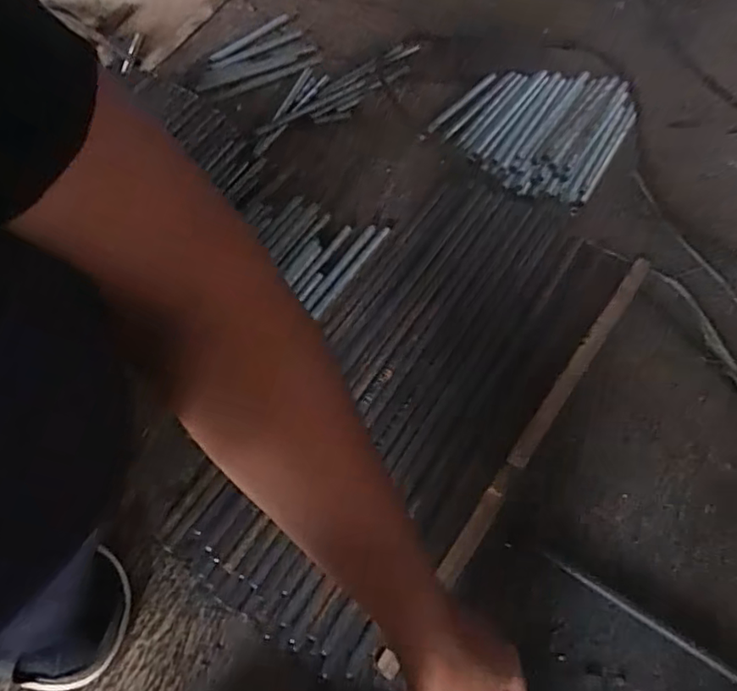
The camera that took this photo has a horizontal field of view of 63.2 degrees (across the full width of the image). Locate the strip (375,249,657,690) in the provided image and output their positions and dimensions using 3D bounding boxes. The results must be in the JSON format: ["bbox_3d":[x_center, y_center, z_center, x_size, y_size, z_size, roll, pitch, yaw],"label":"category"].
[{"bbox_3d":[0.160,0.080,0.567,0.019,0.011,0.499,32,59,18],"label":"strip"}]

